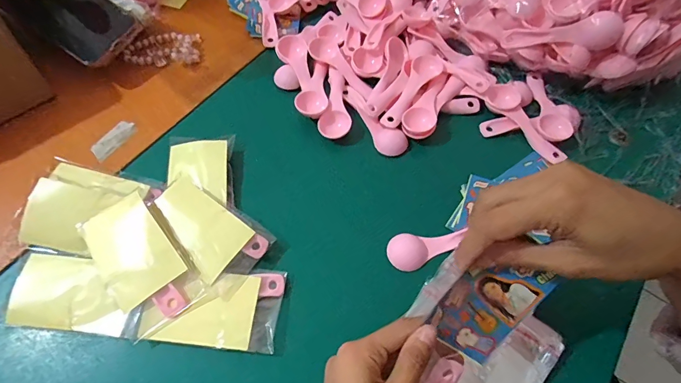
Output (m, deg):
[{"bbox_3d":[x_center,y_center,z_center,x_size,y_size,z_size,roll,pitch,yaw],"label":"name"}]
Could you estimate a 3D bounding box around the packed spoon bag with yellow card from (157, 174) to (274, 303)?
[{"bbox_3d":[-0.123,0.037,0.342,0.109,0.021,0.067,32,68,14],"label":"packed spoon bag with yellow card"}]

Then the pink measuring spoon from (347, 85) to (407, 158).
[{"bbox_3d":[0.033,-0.082,0.426,0.031,0.013,0.107,-35,69,-16],"label":"pink measuring spoon"}]

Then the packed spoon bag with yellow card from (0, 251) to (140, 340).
[{"bbox_3d":[-0.224,0.088,0.325,0.111,0.018,0.060,5,64,2],"label":"packed spoon bag with yellow card"}]

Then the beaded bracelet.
[{"bbox_3d":[-0.219,-0.175,0.464,0.086,0.014,0.052,-7,64,-4],"label":"beaded bracelet"}]

